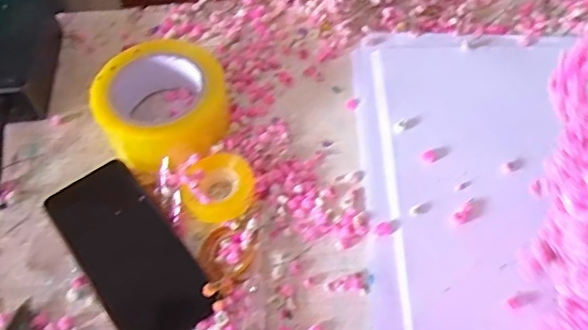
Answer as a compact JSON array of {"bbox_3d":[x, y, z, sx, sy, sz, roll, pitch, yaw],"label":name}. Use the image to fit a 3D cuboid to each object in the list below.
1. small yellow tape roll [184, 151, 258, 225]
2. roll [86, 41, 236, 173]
[{"bbox_3d":[-0.059,0.019,0.475,0.050,0.017,0.057,19,59,16],"label":"small yellow tape roll"},{"bbox_3d":[-0.114,-0.052,0.513,0.112,0.053,0.110,-2,56,3],"label":"roll"}]

